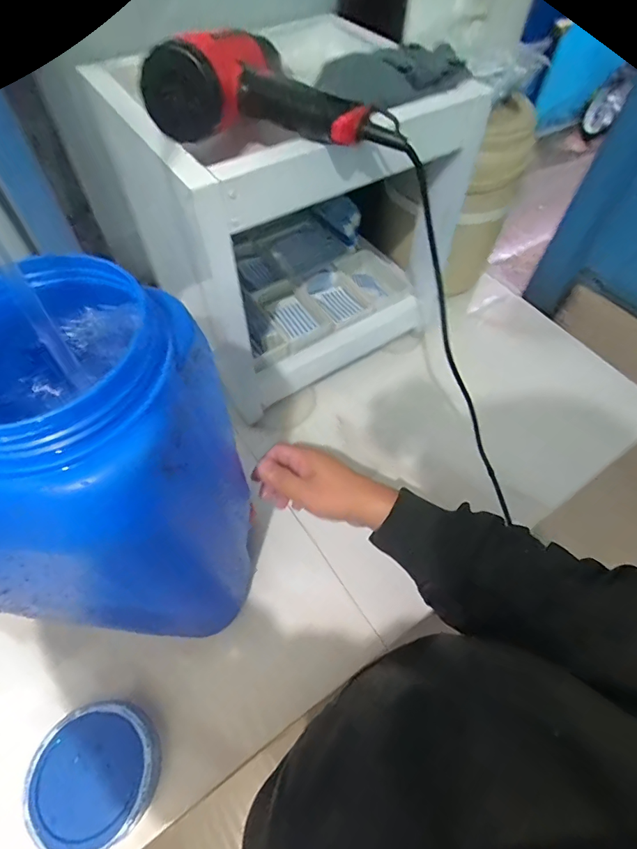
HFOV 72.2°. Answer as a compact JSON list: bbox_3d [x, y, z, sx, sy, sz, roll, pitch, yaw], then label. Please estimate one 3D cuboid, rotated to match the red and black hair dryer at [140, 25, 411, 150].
[{"bbox_3d":[-0.029,-0.317,0.405,0.220,0.076,0.146,9,58,5],"label":"red and black hair dryer"}]

